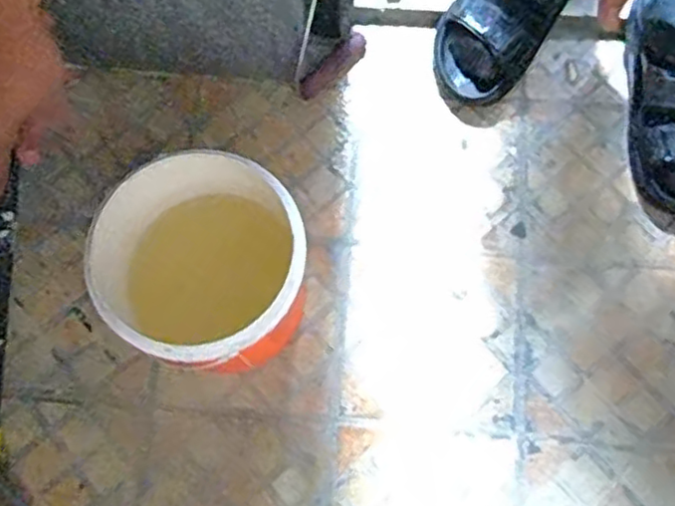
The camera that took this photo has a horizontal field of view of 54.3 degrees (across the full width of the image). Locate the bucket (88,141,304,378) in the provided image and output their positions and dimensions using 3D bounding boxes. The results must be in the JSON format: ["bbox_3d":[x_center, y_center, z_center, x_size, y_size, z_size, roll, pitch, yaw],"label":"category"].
[{"bbox_3d":[-0.117,0.026,0.648,0.174,0.196,0.177,0,74,0],"label":"bucket"}]

